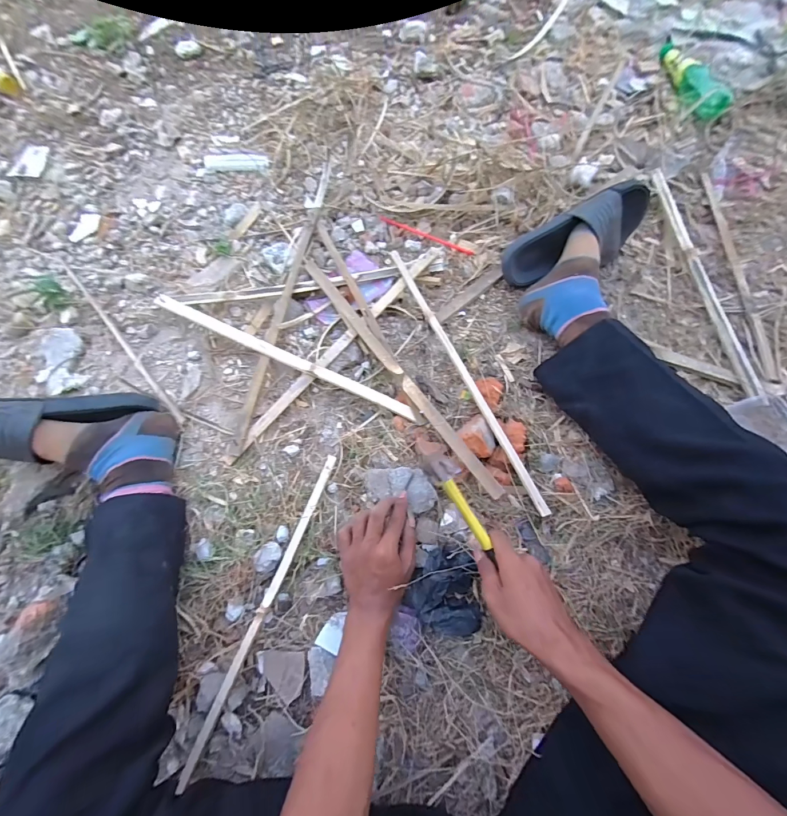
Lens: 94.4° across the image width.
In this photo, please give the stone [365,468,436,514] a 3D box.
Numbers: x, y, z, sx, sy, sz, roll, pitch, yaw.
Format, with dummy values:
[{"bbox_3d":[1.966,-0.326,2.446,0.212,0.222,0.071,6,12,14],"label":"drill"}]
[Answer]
[{"bbox_3d":[0.010,0.114,0.516,0.099,0.023,0.057,5,71,3],"label":"stone"}]

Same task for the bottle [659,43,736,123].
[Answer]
[{"bbox_3d":[0.658,-0.730,0.795,0.072,0.038,0.236,-12,71,-2],"label":"bottle"}]

